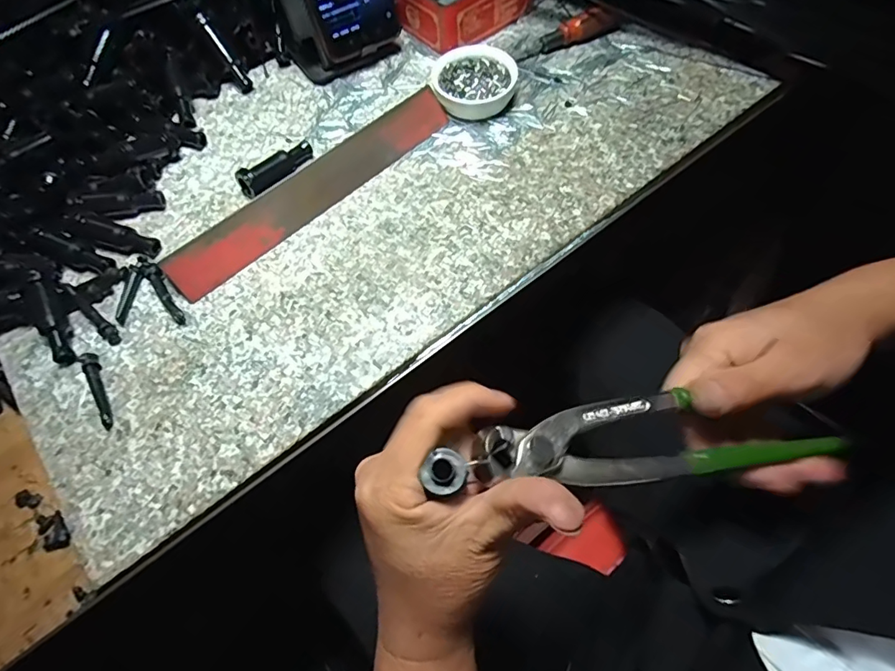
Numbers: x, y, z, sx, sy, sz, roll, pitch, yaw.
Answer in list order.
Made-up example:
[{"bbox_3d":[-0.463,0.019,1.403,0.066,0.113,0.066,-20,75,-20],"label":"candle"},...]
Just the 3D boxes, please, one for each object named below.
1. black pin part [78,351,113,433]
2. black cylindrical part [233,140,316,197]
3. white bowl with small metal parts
[{"bbox_3d":[-0.230,0.035,0.328,0.010,0.007,0.060,-30,65,-12],"label":"black pin part"},{"bbox_3d":[-0.138,-0.136,0.408,0.021,0.025,0.067,35,70,20],"label":"black cylindrical part"},{"bbox_3d":[0.022,-0.217,0.434,0.071,0.026,0.062,0,63,4],"label":"white bowl with small metal parts"}]

